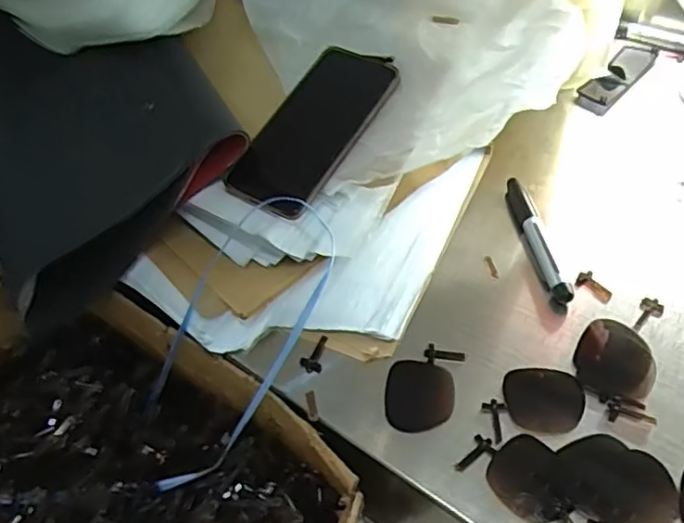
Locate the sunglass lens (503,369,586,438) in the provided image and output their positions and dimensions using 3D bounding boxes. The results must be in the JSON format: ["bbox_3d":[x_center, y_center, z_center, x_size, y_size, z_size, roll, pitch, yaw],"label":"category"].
[{"bbox_3d":[0.140,0.095,0.421,0.051,0.005,0.048,-1,49,5],"label":"sunglass lens"}]

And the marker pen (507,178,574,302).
[{"bbox_3d":[0.162,-0.021,0.513,0.016,0.013,0.131,-8,49,-2],"label":"marker pen"}]

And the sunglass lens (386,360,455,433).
[{"bbox_3d":[0.055,0.095,0.435,0.046,0.004,0.053,2,49,7],"label":"sunglass lens"}]

